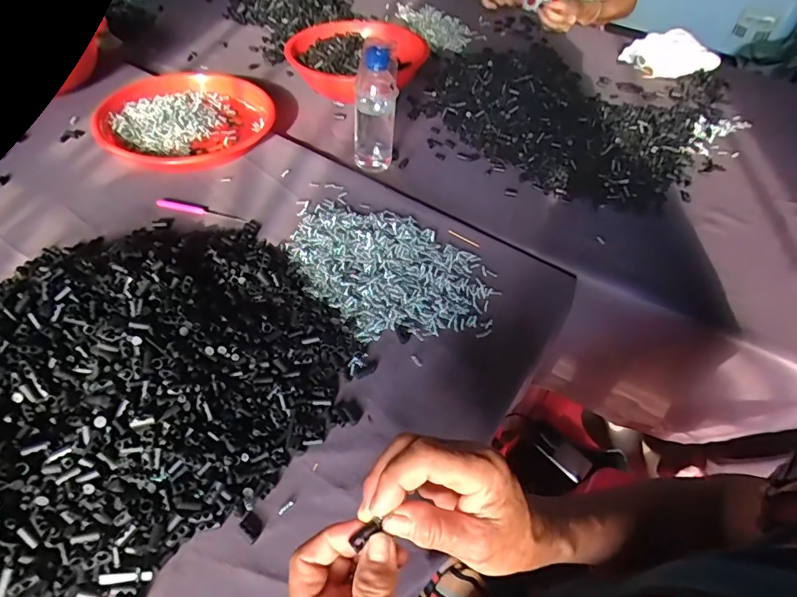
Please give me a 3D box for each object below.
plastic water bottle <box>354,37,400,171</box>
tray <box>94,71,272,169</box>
[{"bbox_3d":[-0.033,-0.266,0.672,0.058,0.177,0.054,4,49,-2],"label":"plastic water bottle"},{"bbox_3d":[-0.325,-0.269,0.717,0.242,0.040,0.242,13,49,6],"label":"tray"}]

